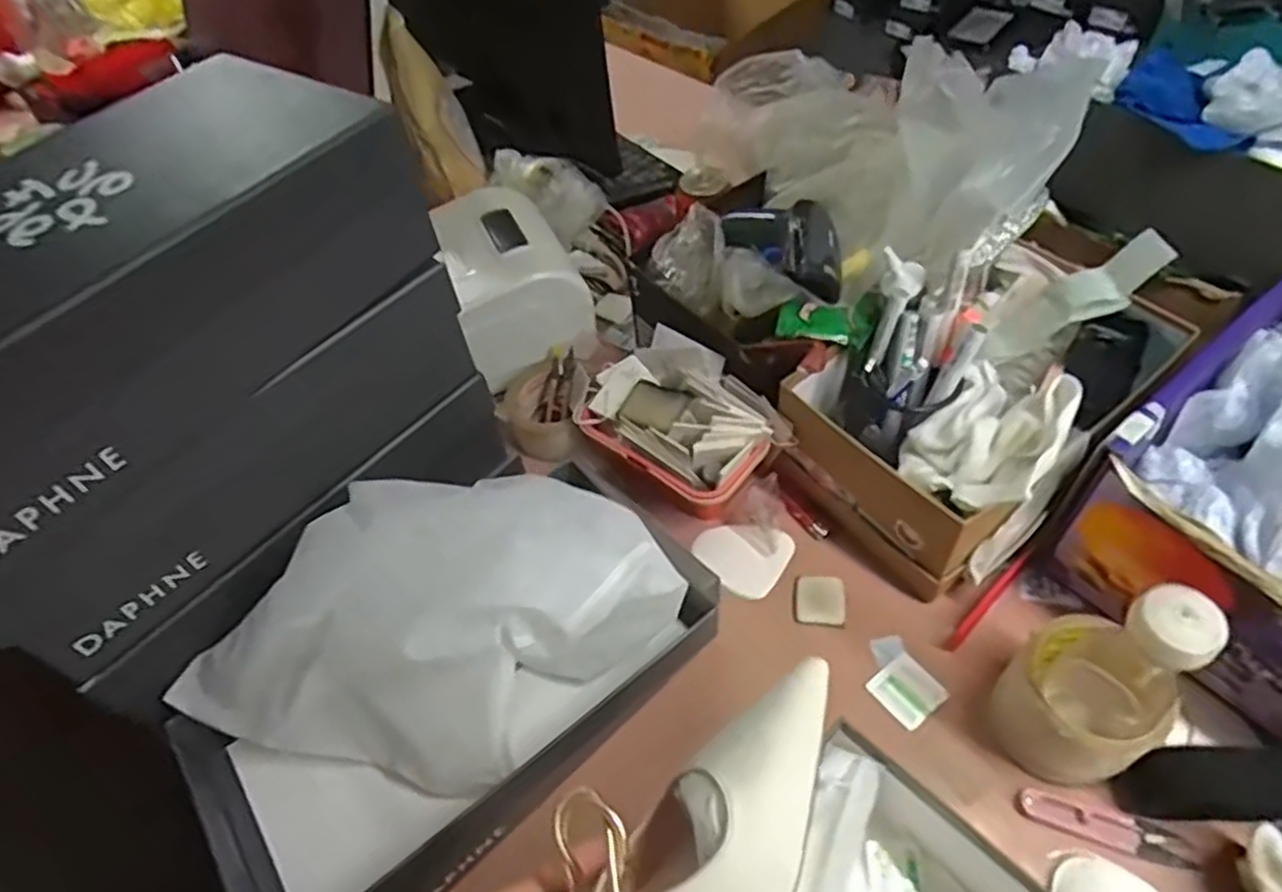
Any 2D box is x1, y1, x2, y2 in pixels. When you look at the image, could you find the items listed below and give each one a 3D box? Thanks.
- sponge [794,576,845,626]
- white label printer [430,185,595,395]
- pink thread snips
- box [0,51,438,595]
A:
[{"bbox_3d":[0.144,0.124,0.598,0.040,0.004,0.044,2,53,6],"label":"sponge"},{"bbox_3d":[-0.136,-0.169,0.756,0.126,0.106,0.170,-25,55,-14],"label":"white label printer"},{"bbox_3d":[0.300,0.246,0.481,0.098,0.007,0.024,15,56,16],"label":"pink thread snips"},{"bbox_3d":[-0.280,-0.099,0.395,0.199,0.101,0.306,29,60,24],"label":"box"}]

